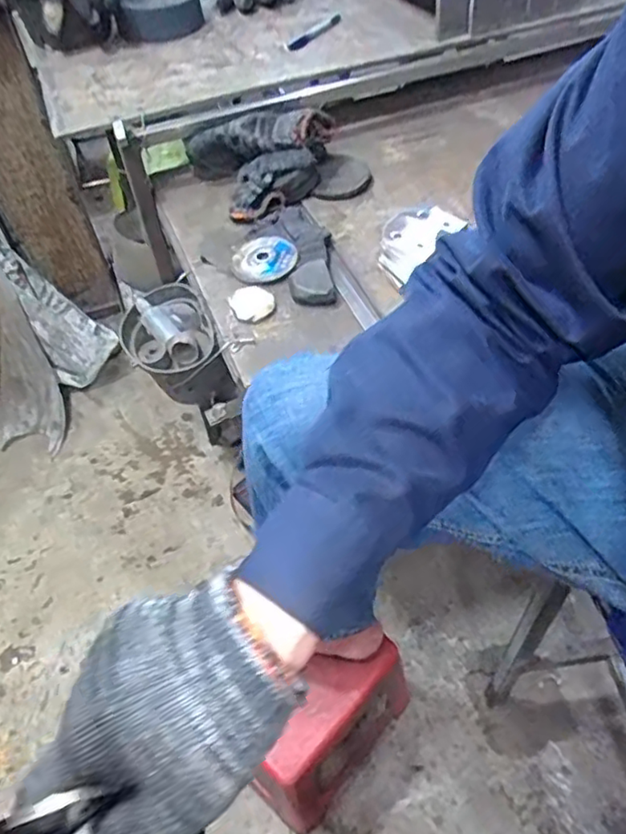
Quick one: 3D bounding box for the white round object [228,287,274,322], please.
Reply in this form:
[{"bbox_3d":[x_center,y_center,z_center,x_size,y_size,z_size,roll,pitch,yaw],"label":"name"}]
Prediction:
[{"bbox_3d":[-0.072,-0.135,0.728,0.050,0.009,0.053,-2,51,3],"label":"white round object"}]

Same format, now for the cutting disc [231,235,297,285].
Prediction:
[{"bbox_3d":[-0.061,-0.202,0.783,0.079,0.004,0.091,11,53,12],"label":"cutting disc"}]

